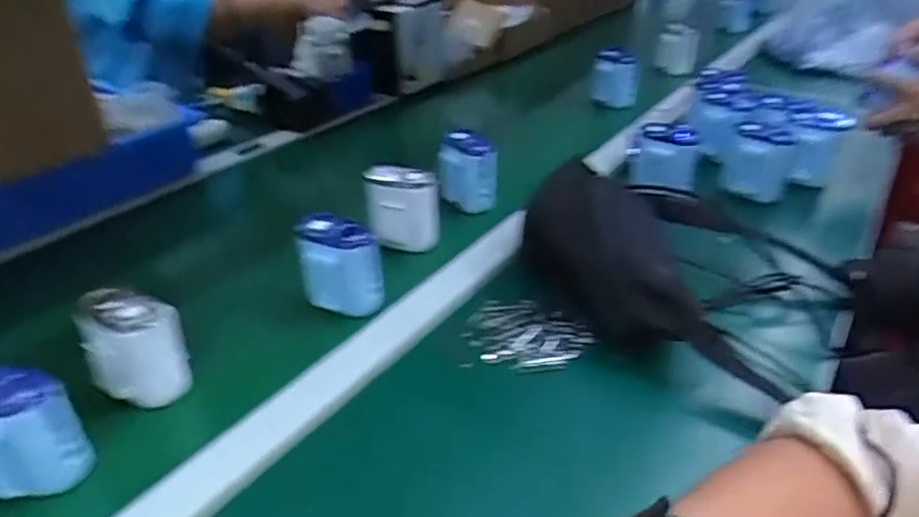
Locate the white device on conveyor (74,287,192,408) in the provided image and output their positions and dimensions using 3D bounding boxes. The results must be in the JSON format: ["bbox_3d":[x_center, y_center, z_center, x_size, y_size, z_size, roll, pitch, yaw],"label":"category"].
[{"bbox_3d":[-0.247,0.068,0.467,0.063,0.081,0.053,-18,37,-28],"label":"white device on conveyor"}]

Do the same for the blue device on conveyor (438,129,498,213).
[{"bbox_3d":[0.011,-0.104,0.719,0.067,0.085,0.048,2,33,1],"label":"blue device on conveyor"}]

